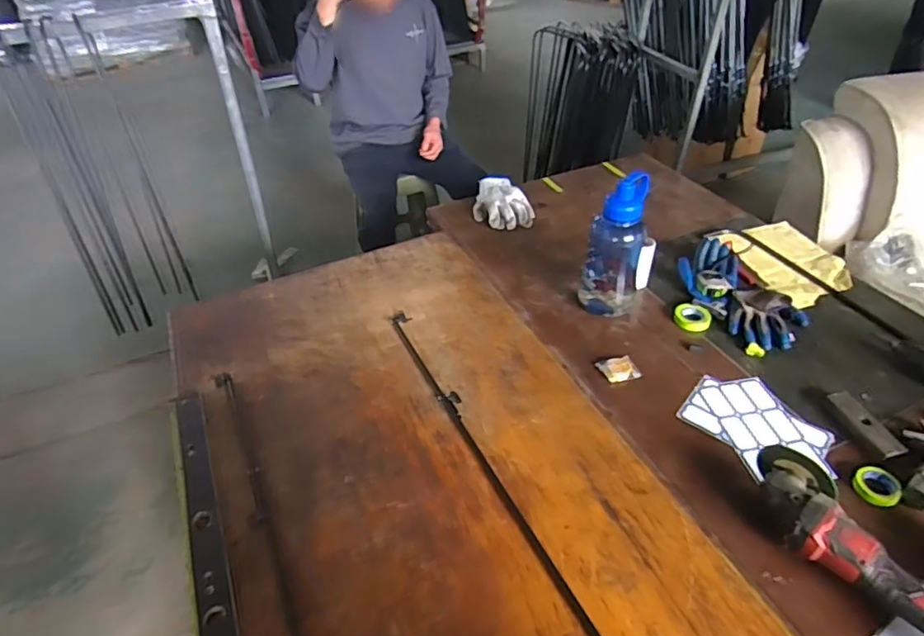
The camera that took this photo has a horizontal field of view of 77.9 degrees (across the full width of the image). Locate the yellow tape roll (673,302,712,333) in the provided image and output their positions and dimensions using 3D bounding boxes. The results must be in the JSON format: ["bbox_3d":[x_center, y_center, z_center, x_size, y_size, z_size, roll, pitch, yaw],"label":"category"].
[{"bbox_3d":[0.444,0.000,1.100,0.069,0.018,0.062,17,45,23],"label":"yellow tape roll"}]

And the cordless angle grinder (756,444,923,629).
[{"bbox_3d":[0.512,0.316,0.671,0.119,0.088,0.393,-26,45,-24],"label":"cordless angle grinder"}]

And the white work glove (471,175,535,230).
[{"bbox_3d":[0.097,-0.286,1.416,0.138,0.053,0.169,-6,41,-2],"label":"white work glove"}]

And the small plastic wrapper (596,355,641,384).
[{"bbox_3d":[0.273,0.088,0.996,0.060,0.016,0.057,-12,41,-9],"label":"small plastic wrapper"}]

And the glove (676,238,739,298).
[{"bbox_3d":[0.513,-0.109,1.190,0.115,0.029,0.180,13,43,18],"label":"glove"}]

